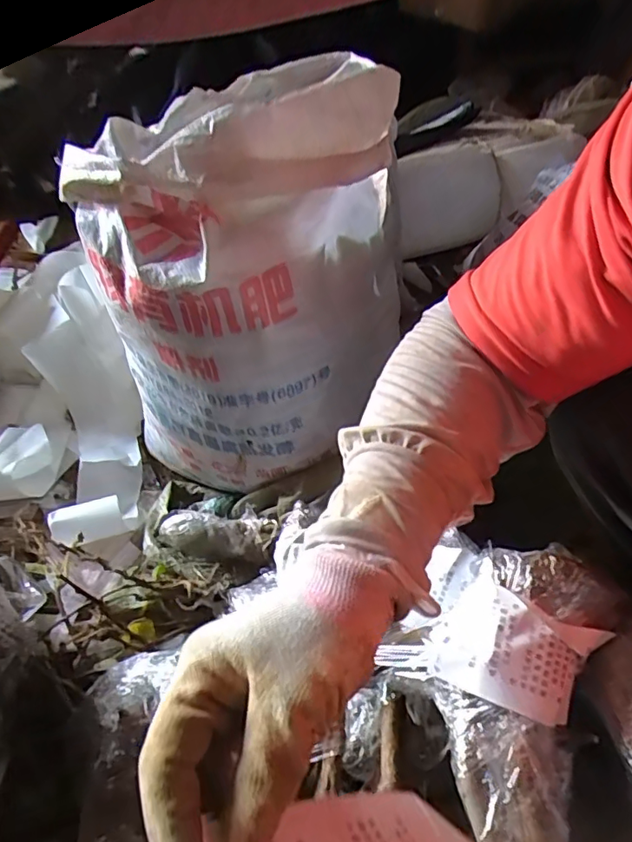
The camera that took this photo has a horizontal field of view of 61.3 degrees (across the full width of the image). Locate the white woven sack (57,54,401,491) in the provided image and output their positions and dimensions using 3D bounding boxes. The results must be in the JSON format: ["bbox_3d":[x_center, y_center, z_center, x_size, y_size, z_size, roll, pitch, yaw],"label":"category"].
[{"bbox_3d":[-0.059,-0.122,0.550,0.233,0.371,0.275,24,49,23],"label":"white woven sack"}]

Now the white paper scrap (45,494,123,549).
[{"bbox_3d":[-0.278,0.121,0.648,0.079,0.035,0.046,-20,47,-19],"label":"white paper scrap"}]

